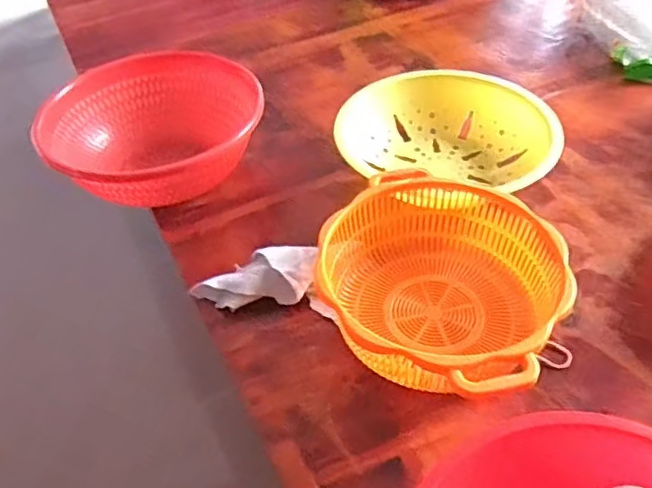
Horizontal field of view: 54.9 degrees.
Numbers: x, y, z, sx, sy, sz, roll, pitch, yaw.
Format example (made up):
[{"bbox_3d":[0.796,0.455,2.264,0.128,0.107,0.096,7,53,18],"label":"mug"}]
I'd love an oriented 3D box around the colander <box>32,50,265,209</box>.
[{"bbox_3d":[-0.208,-0.131,0.772,0.244,0.115,0.255,-2,43,2],"label":"colander"}]

